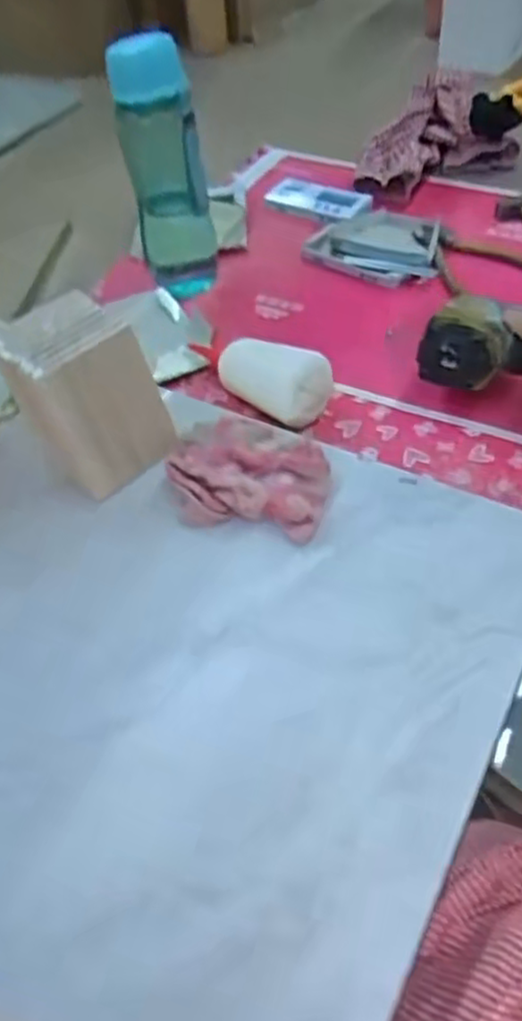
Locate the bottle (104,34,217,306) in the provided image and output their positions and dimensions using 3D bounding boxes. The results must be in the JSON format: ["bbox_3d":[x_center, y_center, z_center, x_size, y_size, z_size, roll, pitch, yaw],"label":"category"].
[{"bbox_3d":[-0.093,-0.334,0.709,0.077,0.237,0.071,-7,49,-2],"label":"bottle"}]

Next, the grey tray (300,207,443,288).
[{"bbox_3d":[0.131,-0.298,0.799,0.146,0.017,0.133,20,53,20],"label":"grey tray"}]

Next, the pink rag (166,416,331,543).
[{"bbox_3d":[-0.009,-0.032,0.557,0.121,0.031,0.107,7,50,11],"label":"pink rag"}]

